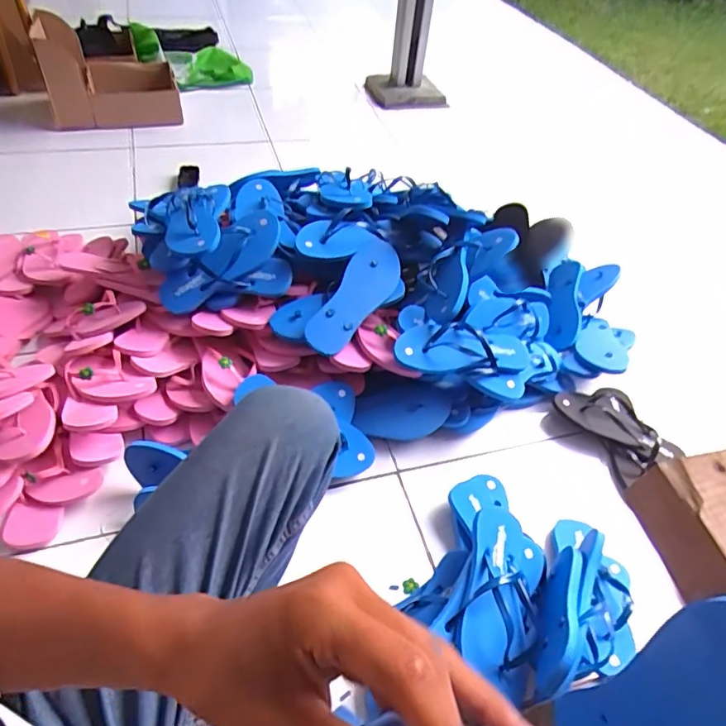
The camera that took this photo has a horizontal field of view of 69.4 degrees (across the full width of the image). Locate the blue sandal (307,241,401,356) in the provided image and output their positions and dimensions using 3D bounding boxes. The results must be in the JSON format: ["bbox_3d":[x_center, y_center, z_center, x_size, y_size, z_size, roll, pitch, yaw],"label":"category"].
[{"bbox_3d":[-0.012,-0.113,0.899,0.085,0.031,0.229,34,70,5],"label":"blue sandal"}]

